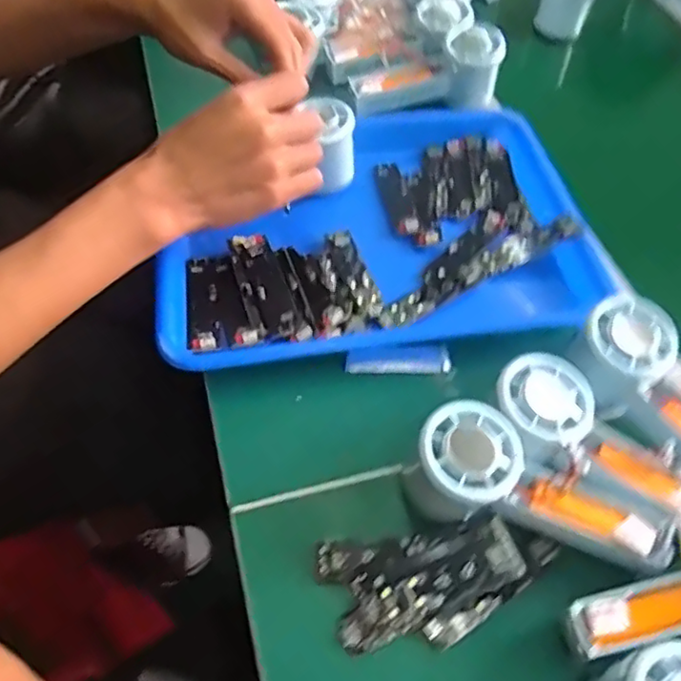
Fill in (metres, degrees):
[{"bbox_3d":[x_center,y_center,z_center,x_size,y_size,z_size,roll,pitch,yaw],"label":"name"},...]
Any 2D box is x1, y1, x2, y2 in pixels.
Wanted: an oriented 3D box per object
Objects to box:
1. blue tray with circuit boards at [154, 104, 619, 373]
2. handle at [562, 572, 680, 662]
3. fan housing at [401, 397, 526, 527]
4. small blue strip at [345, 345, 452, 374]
[{"bbox_3d":[0.025,-0.102,0.518,0.336,0.033,0.256,-7,55,-8],"label":"blue tray with circuit boards"},{"bbox_3d":[0.168,0.142,0.333,0.097,0.020,0.027,-10,55,-10],"label":"handle"},{"bbox_3d":[0.069,0.077,0.374,0.063,0.062,0.059,39,61,22],"label":"fan housing"},{"bbox_3d":[0.041,0.015,0.451,0.074,0.010,0.017,-3,54,-6],"label":"small blue strip"}]

